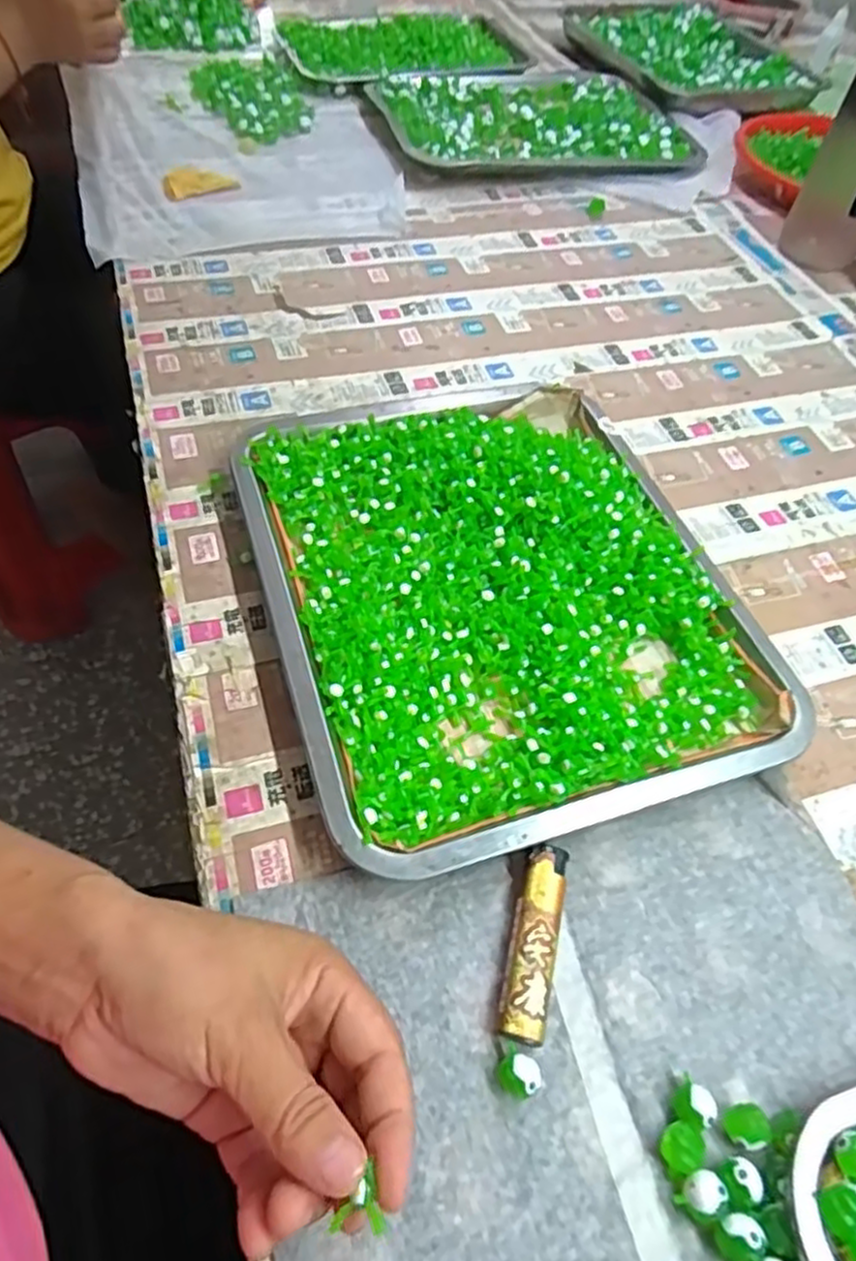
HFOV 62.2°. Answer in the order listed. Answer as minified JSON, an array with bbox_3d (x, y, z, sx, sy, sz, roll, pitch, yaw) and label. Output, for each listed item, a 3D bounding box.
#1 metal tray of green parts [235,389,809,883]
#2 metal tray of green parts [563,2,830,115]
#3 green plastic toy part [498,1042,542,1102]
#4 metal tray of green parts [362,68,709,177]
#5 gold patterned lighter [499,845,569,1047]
[{"bbox_3d":[0.039,-0.028,0.412,0.253,0.034,0.295,-13,56,-14],"label":"metal tray of green parts"},{"bbox_3d":[0.369,-0.782,0.959,0.252,0.026,0.344,-13,56,-14],"label":"metal tray of green parts"},{"bbox_3d":[0.036,0.174,0.279,0.016,0.013,0.016,2,54,-3],"label":"green plastic toy part"},{"bbox_3d":[0.115,-0.601,0.836,0.329,0.030,0.280,-8,55,-10],"label":"metal tray of green parts"},{"bbox_3d":[0.046,0.134,0.308,0.020,0.014,0.079,13,54,5],"label":"gold patterned lighter"}]

